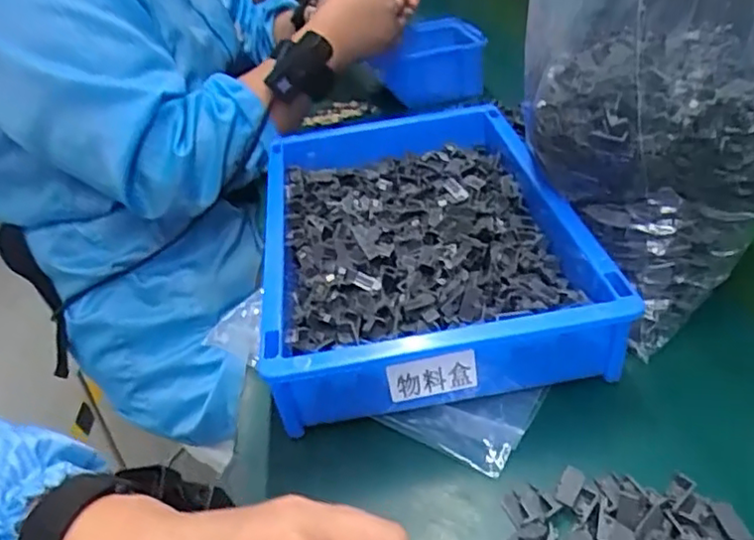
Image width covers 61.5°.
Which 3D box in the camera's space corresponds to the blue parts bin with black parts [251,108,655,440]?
[{"bbox_3d":[0.026,-0.024,0.482,0.202,0.071,0.320,-9,35,-1],"label":"blue parts bin with black parts"}]

